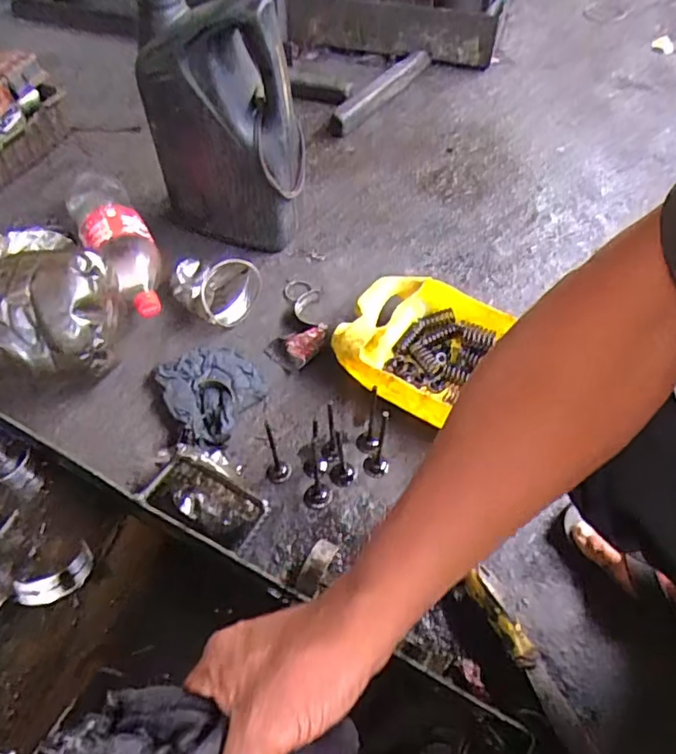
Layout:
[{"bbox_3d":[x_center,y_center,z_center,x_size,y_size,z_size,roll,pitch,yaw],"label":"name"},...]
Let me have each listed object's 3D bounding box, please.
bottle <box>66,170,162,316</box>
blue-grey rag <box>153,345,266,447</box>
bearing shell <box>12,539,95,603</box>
[{"bbox_3d":[-0.326,-0.207,0.842,0.084,0.082,0.315,-27,57,-17],"label":"bottle"},{"bbox_3d":[-0.159,0.012,0.729,0.118,0.029,0.142,-37,61,-23],"label":"blue-grey rag"},{"bbox_3d":[-0.279,0.203,0.577,0.073,0.033,0.028,-32,59,-20],"label":"bearing shell"}]

